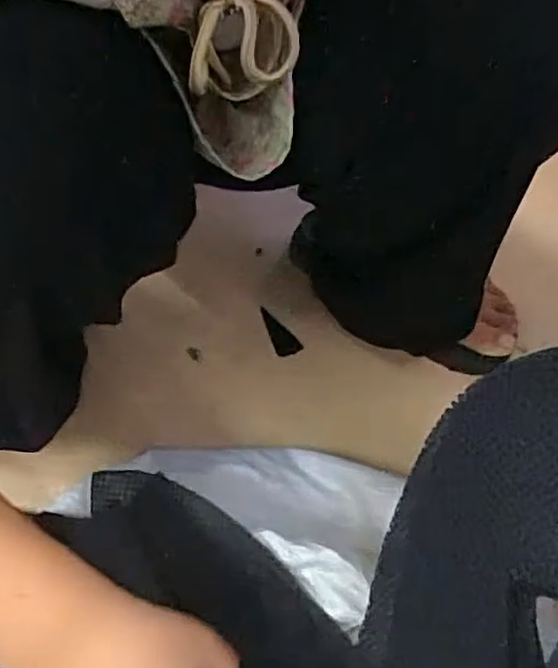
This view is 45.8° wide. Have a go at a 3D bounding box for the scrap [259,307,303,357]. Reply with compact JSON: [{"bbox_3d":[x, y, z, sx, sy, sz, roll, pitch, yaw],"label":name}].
[{"bbox_3d":[0.001,-0.004,0.654,0.024,0.011,0.056,-16,54,-13],"label":"scrap"}]

